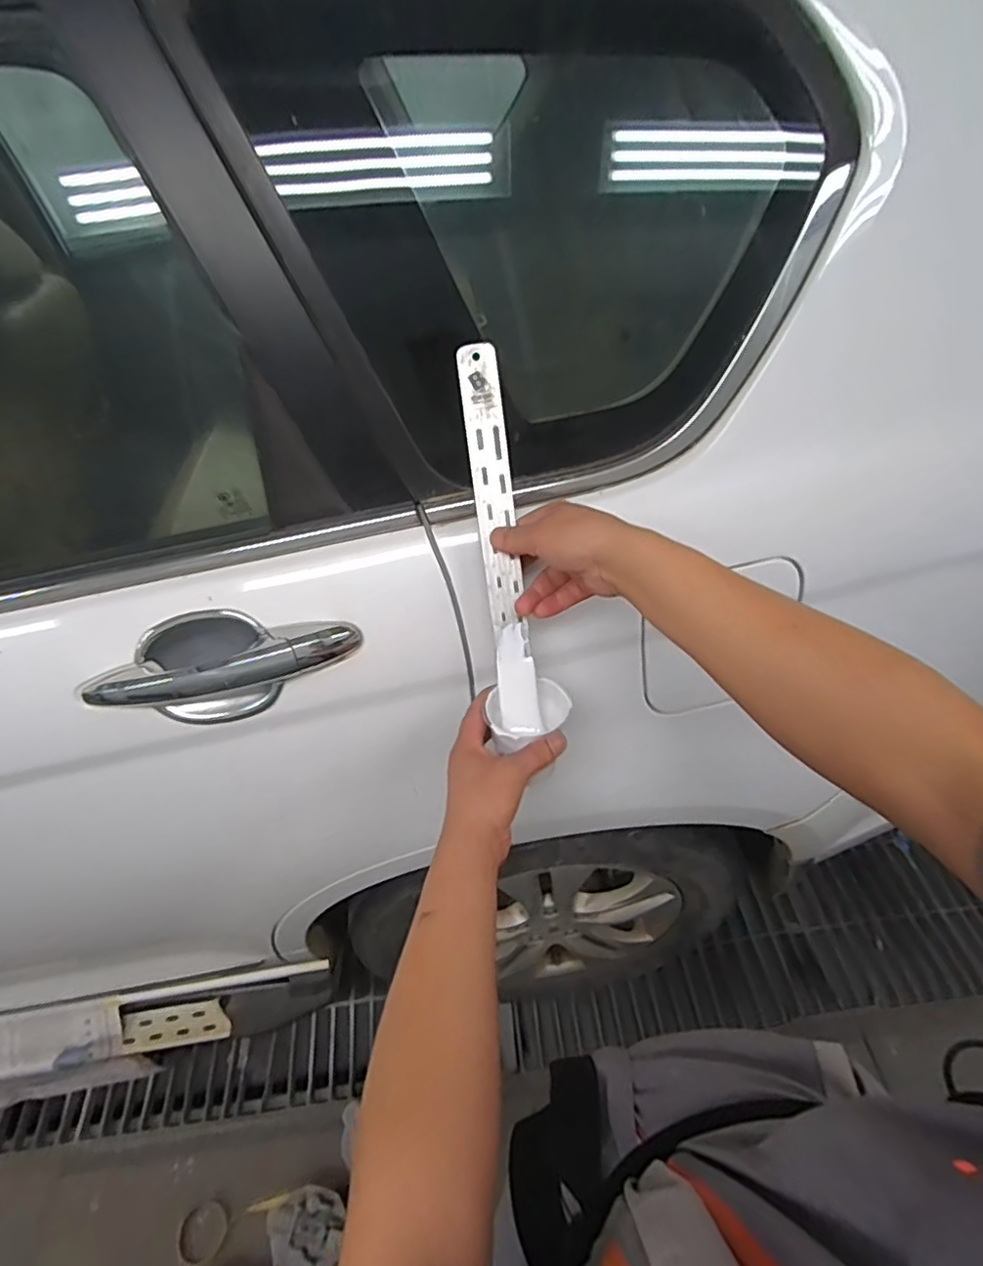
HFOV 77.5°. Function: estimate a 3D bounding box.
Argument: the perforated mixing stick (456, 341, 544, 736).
[{"bbox_3d":[0.007,-0.076,0.532,0.032,0.330,0.007,-7,7,1],"label":"perforated mixing stick"}]

